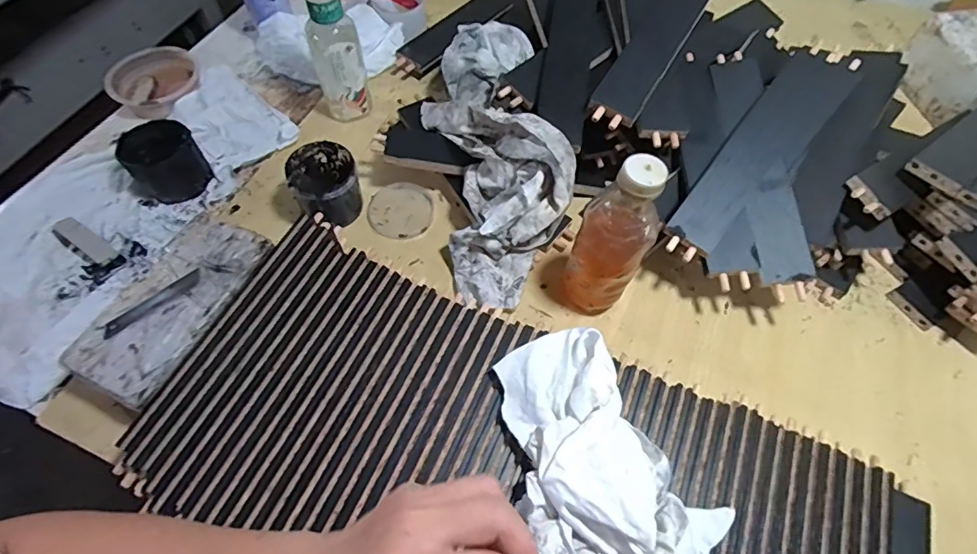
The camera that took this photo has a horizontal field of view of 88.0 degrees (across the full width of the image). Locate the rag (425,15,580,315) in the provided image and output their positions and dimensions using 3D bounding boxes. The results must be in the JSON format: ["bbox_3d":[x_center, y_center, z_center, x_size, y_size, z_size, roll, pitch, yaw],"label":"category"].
[{"bbox_3d":[0.001,-0.180,0.634,0.155,0.115,0.433,-6,61,-4],"label":"rag"}]

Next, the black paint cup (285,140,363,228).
[{"bbox_3d":[-0.196,-0.109,0.620,0.078,0.080,0.091,-24,64,-14],"label":"black paint cup"}]

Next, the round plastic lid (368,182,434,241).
[{"bbox_3d":[-0.112,-0.085,0.648,0.080,0.008,0.084,0,60,-1],"label":"round plastic lid"}]

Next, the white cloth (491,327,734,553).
[{"bbox_3d":[0.081,0.152,0.425,0.140,0.056,0.218,-30,65,-17],"label":"white cloth"}]

